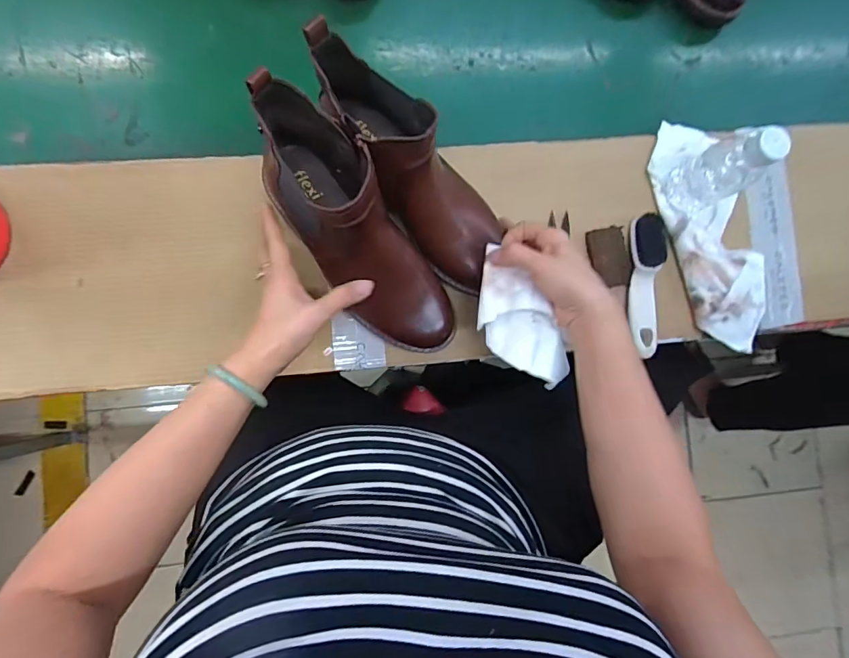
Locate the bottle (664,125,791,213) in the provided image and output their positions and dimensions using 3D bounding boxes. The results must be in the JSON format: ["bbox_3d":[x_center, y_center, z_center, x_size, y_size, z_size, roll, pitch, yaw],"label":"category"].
[{"bbox_3d":[0.316,-0.169,0.498,0.058,0.124,0.055,0,87,-6],"label":"bottle"}]

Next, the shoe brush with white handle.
[{"bbox_3d":[0.254,-0.052,0.534,0.041,0.025,0.161,7,86,-6],"label":"shoe brush with white handle"}]

